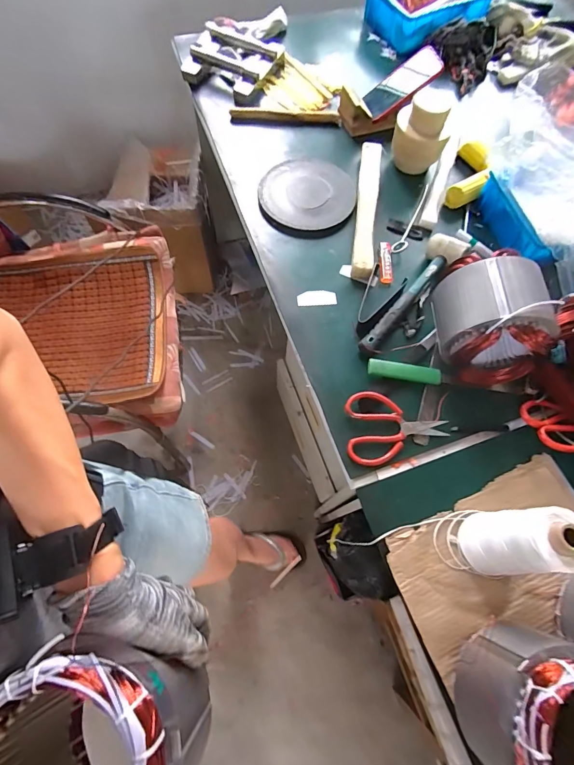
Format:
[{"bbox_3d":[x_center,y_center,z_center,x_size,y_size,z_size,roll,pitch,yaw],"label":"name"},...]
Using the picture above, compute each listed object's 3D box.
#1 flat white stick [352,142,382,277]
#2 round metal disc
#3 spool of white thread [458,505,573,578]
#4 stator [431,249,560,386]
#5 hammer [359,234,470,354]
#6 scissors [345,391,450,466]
[{"bbox_3d":[0.157,-0.350,0.748,0.039,0.025,0.338,7,69,5],"label":"flat white stick"},{"bbox_3d":[0.043,-0.383,0.770,0.181,0.019,0.176,-1,68,2],"label":"round metal disc"},{"bbox_3d":[0.271,0.193,0.452,0.073,0.168,0.078,0,62,0],"label":"spool of white thread"},{"bbox_3d":[0.305,-0.095,0.584,0.145,0.148,0.164,-3,64,-2],"label":"stator"},{"bbox_3d":[0.220,-0.153,0.663,0.060,0.032,0.270,33,73,14],"label":"hammer"},{"bbox_3d":[0.167,0.069,0.583,0.151,0.024,0.108,-2,68,1],"label":"scissors"}]

